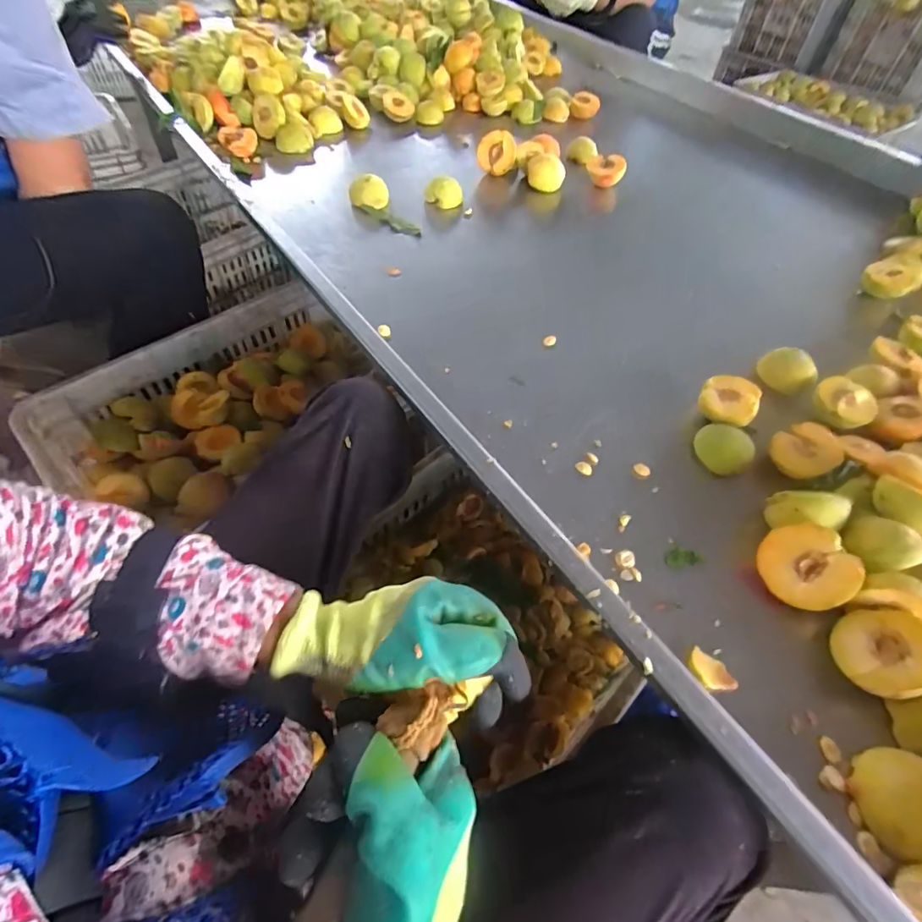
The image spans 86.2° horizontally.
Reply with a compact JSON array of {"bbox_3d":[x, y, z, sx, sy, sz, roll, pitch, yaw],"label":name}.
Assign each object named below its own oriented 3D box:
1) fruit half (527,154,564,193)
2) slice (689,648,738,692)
[{"bbox_3d":[0.145,-0.490,0.842,0.065,0.048,0.041,11,54,4],"label":"fruit half"},{"bbox_3d":[0.193,0.162,0.380,0.025,0.006,0.036,-24,59,-20],"label":"slice"}]

